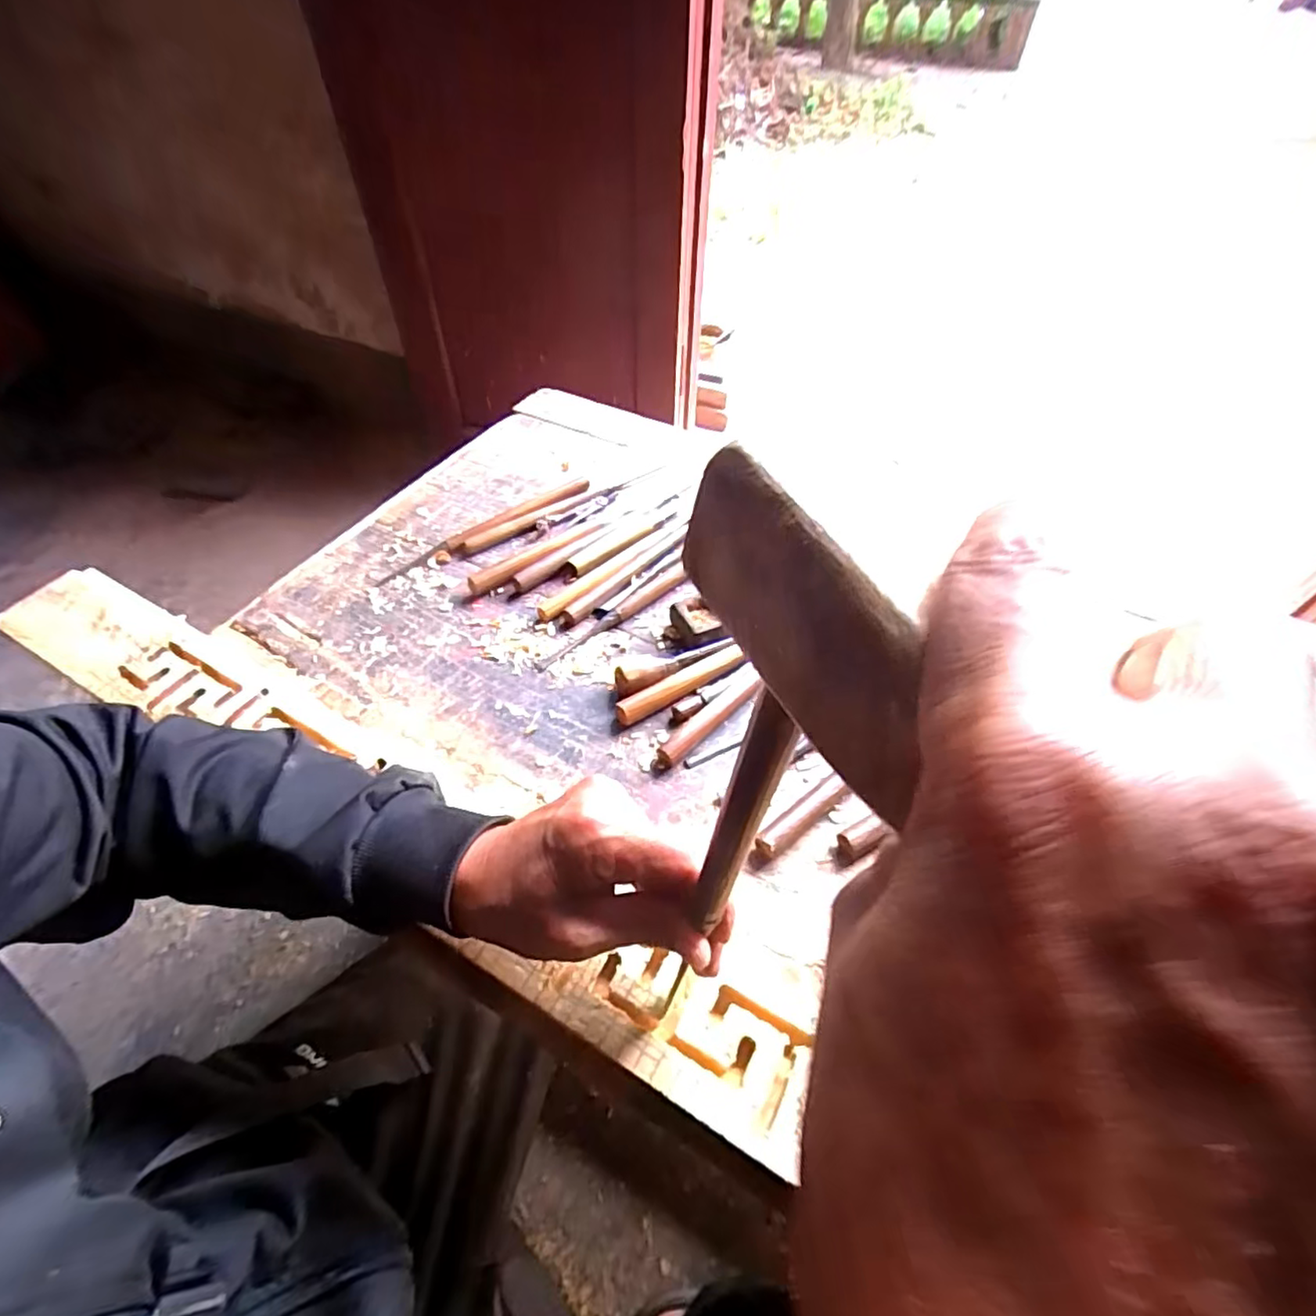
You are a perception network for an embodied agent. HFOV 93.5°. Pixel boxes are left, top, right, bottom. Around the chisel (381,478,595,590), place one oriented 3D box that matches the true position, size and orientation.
[{"bbox_3d":[-0.175,-0.137,0.645,0.242,0.015,0.025,-29,56,-23],"label":"chisel"}]

